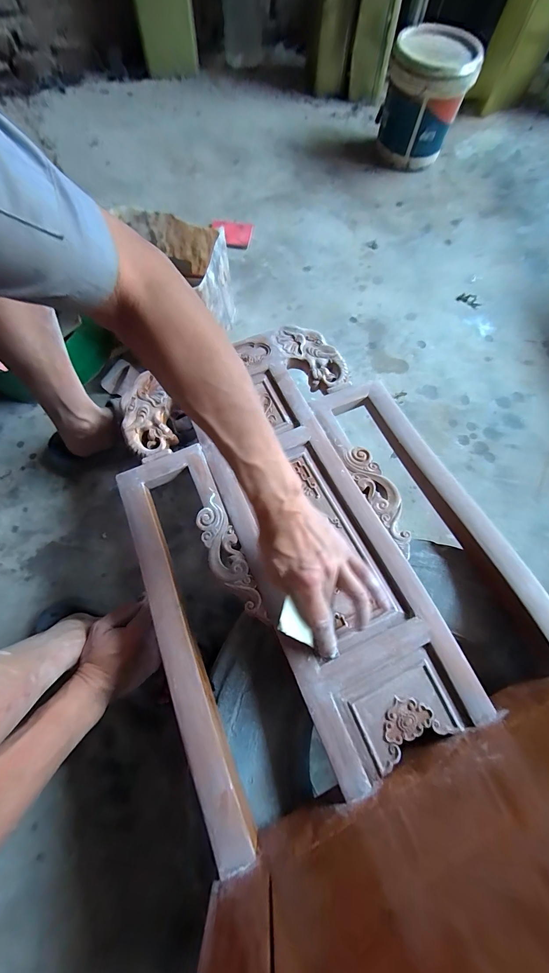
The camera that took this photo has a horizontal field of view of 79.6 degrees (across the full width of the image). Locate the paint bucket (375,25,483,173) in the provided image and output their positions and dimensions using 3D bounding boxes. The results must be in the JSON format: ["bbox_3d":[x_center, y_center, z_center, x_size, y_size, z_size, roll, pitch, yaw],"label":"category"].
[{"bbox_3d":[0.389,-1.023,0.894,0.205,0.224,0.260,7,73,0],"label":"paint bucket"}]

